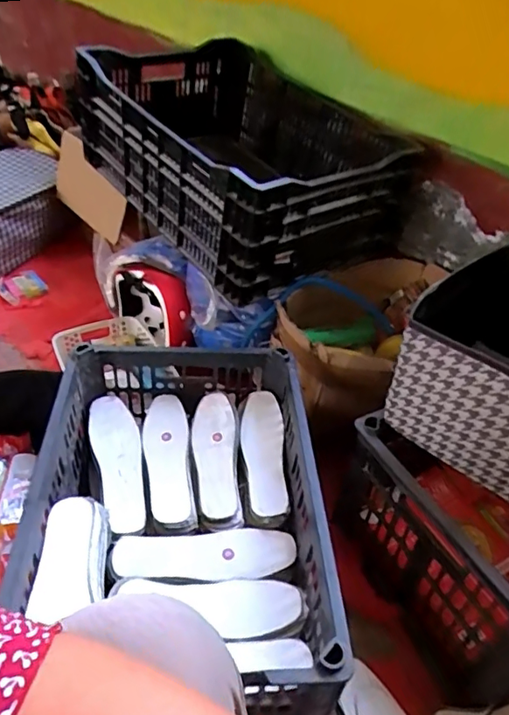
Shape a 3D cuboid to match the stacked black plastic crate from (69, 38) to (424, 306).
[{"bbox_3d":[-0.030,-0.414,1.086,0.461,0.267,0.582,-26,51,-29],"label":"stacked black plastic crate"}]

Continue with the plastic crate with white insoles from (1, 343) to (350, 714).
[{"bbox_3d":[-0.094,0.179,0.712,0.339,0.165,0.464,1,43,-5],"label":"plastic crate with white insoles"}]

